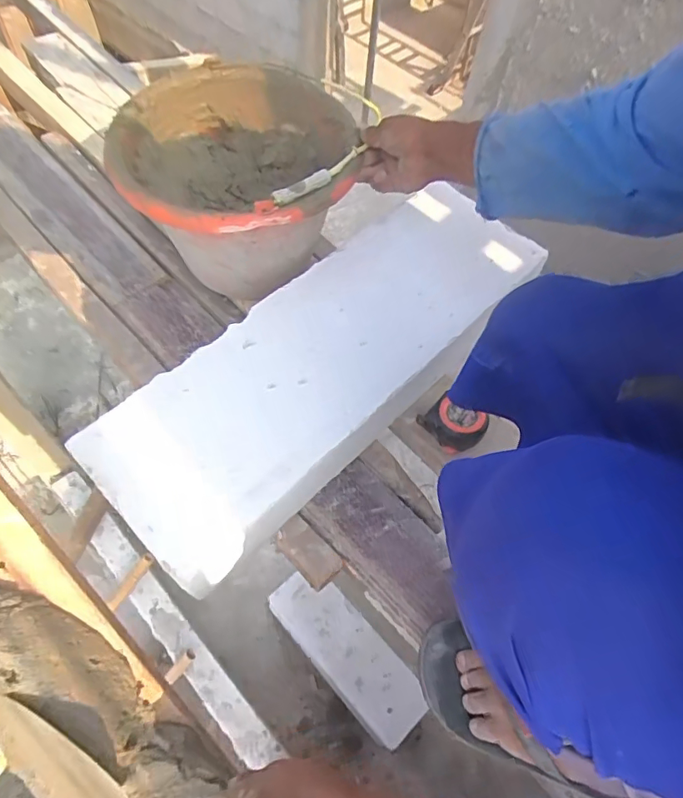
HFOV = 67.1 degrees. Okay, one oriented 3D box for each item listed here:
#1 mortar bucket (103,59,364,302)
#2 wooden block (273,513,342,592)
[{"bbox_3d":[-0.126,-0.252,0.644,0.236,0.187,0.260,41,64,20],"label":"mortar bucket"},{"bbox_3d":[-0.038,0.172,0.579,0.076,0.026,0.041,40,63,19],"label":"wooden block"}]

